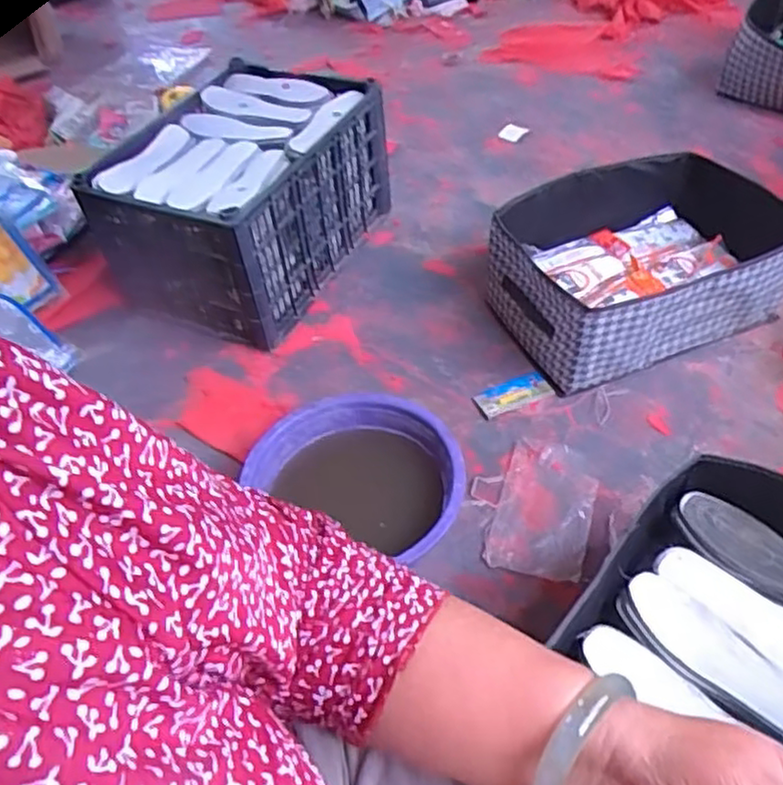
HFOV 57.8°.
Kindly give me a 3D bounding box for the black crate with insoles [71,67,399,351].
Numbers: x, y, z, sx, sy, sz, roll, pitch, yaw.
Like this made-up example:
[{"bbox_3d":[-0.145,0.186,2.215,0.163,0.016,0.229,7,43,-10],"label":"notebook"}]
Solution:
[{"bbox_3d":[-0.300,-0.389,1.416,0.447,0.287,0.489,17,52,21],"label":"black crate with insoles"}]

